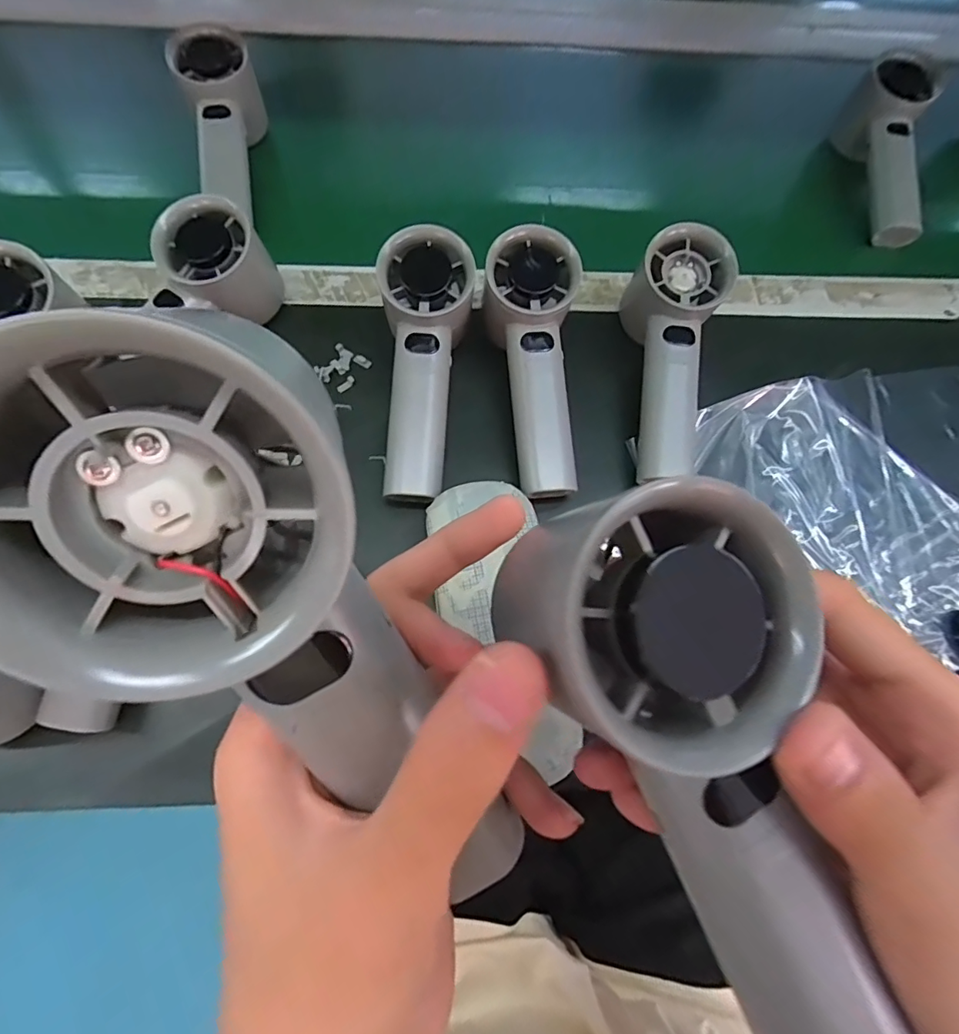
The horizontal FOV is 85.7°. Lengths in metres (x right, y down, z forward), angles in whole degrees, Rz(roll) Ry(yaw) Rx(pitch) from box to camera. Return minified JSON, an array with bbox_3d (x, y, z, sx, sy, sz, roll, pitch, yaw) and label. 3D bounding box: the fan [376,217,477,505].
[{"bbox_3d":[-0.035,-0.089,0.310,0.057,0.041,0.158,4,86,-2],"label":"fan"}]

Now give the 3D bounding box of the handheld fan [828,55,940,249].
[{"bbox_3d":[0.336,-0.301,0.427,0.057,0.061,0.172,14,67,3],"label":"handheld fan"}]

